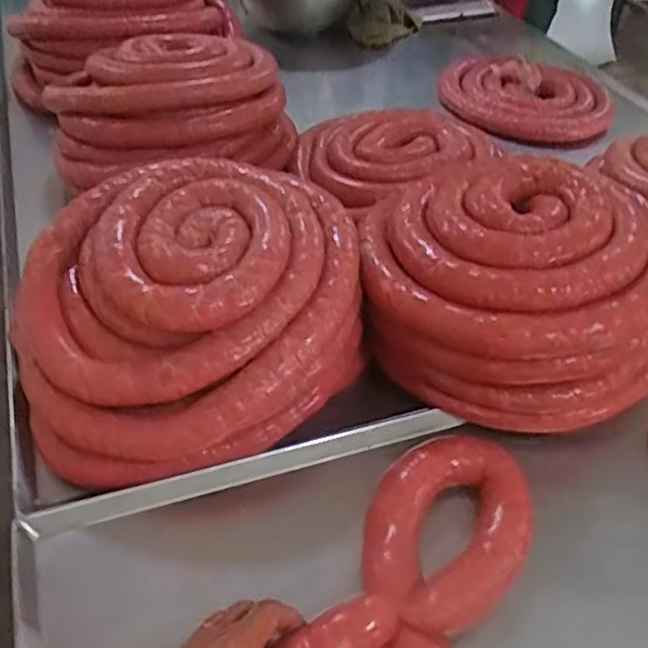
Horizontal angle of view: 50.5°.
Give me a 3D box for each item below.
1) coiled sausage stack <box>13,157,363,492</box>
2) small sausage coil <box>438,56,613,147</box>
[{"bbox_3d":[-0.129,-0.022,0.653,0.318,0.149,0.281,-14,45,-17],"label":"coiled sausage stack"},{"bbox_3d":[0.342,-0.386,1.171,0.281,0.053,0.251,13,44,12],"label":"small sausage coil"}]

